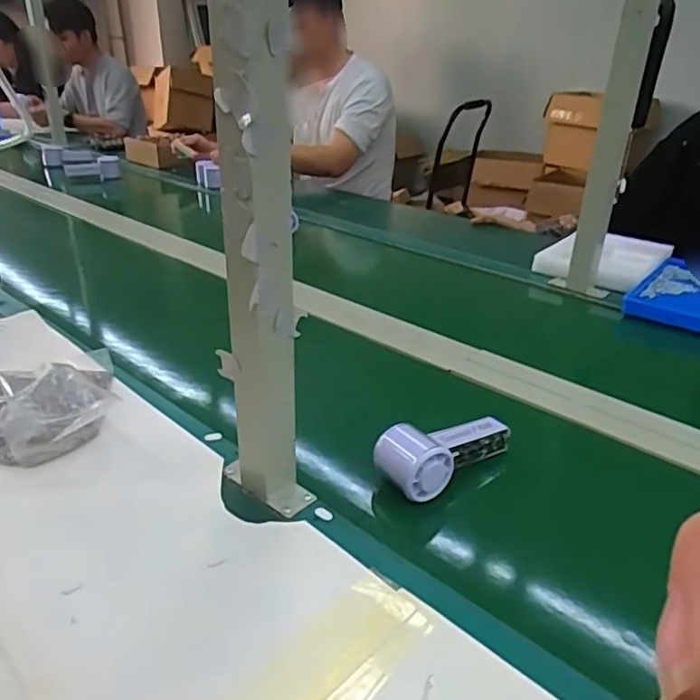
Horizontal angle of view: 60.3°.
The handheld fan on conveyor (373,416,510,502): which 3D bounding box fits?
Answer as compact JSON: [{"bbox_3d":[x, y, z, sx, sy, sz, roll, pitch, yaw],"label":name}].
[{"bbox_3d":[0.098,0.095,0.606,0.149,0.048,0.060,-19,33,-33],"label":"handheld fan on conveyor"}]

